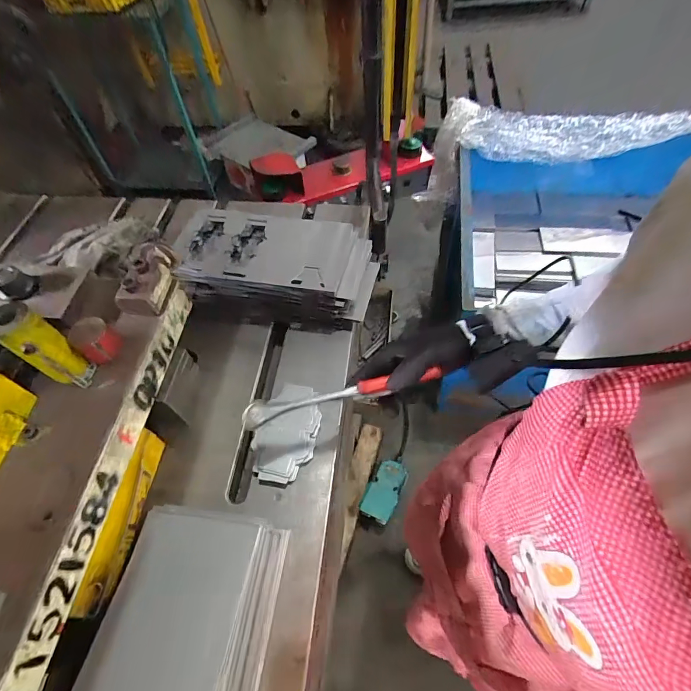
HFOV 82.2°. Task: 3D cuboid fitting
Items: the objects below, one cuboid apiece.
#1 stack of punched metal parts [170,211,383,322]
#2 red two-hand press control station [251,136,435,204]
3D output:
[{"bbox_3d":[-0.111,-0.122,0.627,0.293,0.086,0.142,5,58,7],"label":"stack of punched metal parts"},{"bbox_3d":[-0.003,-0.557,1.195,0.551,0.138,0.151,-21,59,-9],"label":"red two-hand press control station"}]

